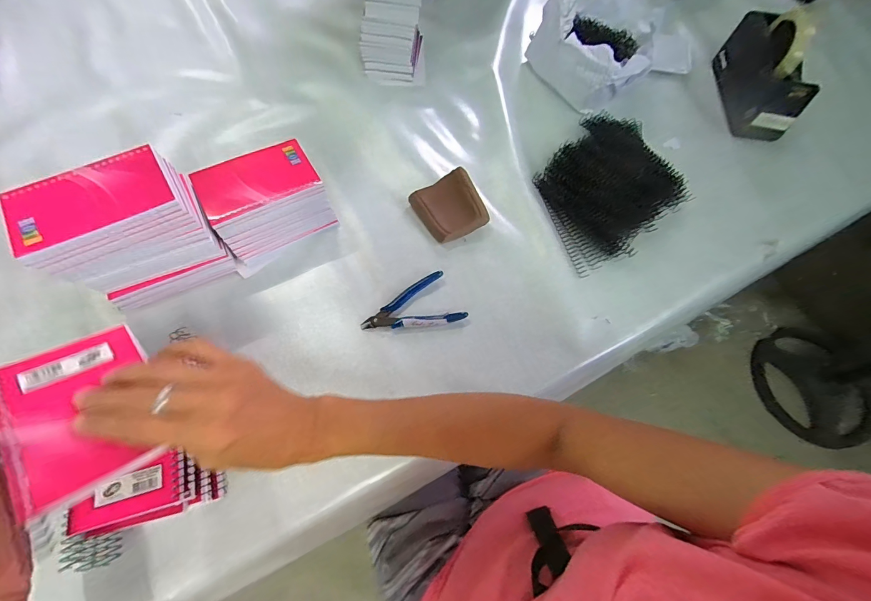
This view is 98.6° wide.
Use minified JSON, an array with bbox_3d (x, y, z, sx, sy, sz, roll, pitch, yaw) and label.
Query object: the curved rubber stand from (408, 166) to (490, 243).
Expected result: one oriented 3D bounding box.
[{"bbox_3d":[0.024,-0.128,0.514,0.085,0.028,0.090,-28,69,-16],"label":"curved rubber stand"}]

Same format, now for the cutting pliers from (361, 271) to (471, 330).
[{"bbox_3d":[-0.030,0.012,0.457,0.118,0.013,0.068,-23,68,-14],"label":"cutting pliers"}]

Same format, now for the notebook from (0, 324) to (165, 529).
[{"bbox_3d":[-0.234,0.069,0.250,0.133,0.006,0.082,35,44,26],"label":"notebook"}]

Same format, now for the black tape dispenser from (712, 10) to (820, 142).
[{"bbox_3d":[0.535,-0.374,0.615,0.062,0.126,0.202,5,64,-1],"label":"black tape dispenser"}]

